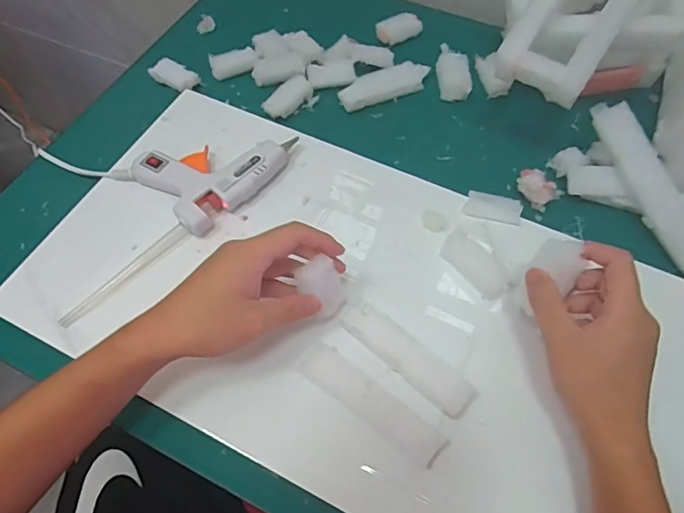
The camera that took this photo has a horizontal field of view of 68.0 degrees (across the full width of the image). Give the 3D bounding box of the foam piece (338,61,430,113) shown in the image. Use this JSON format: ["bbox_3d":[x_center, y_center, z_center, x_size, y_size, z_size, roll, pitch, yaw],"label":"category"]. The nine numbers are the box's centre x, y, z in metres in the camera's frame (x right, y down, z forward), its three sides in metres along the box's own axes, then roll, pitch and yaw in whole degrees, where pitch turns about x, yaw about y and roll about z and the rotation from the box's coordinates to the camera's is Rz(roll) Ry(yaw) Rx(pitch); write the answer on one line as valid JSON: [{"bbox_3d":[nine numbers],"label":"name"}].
[{"bbox_3d":[0.050,-0.194,0.573,0.110,0.011,0.038,-24,63,-11],"label":"foam piece"}]

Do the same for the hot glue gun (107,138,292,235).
[{"bbox_3d":[-0.130,-0.093,0.502,0.121,0.032,0.134,38,69,20],"label":"hot glue gun"}]

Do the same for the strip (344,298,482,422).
[{"bbox_3d":[0.051,0.080,0.404,0.118,0.025,0.027,39,69,20],"label":"strip"}]

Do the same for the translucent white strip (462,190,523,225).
[{"bbox_3d":[0.145,-0.047,0.485,0.052,0.007,0.027,14,63,9],"label":"translucent white strip"}]

